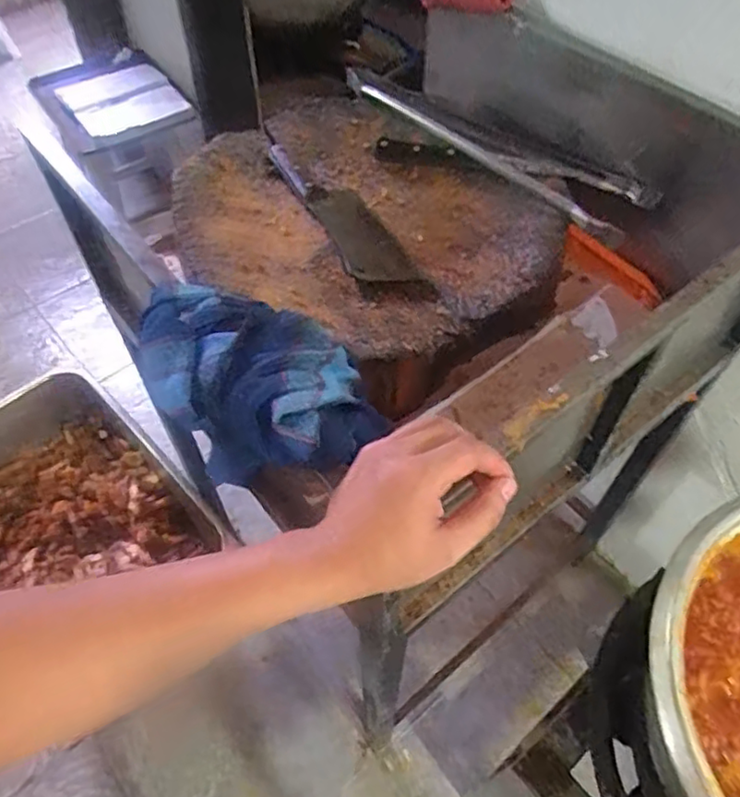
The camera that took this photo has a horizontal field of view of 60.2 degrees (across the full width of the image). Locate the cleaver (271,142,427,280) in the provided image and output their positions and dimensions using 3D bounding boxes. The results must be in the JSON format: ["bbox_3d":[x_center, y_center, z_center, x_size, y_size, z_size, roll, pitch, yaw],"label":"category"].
[{"bbox_3d":[-0.047,-0.262,0.880,0.078,0.017,0.302,-23,58,-17],"label":"cleaver"}]

